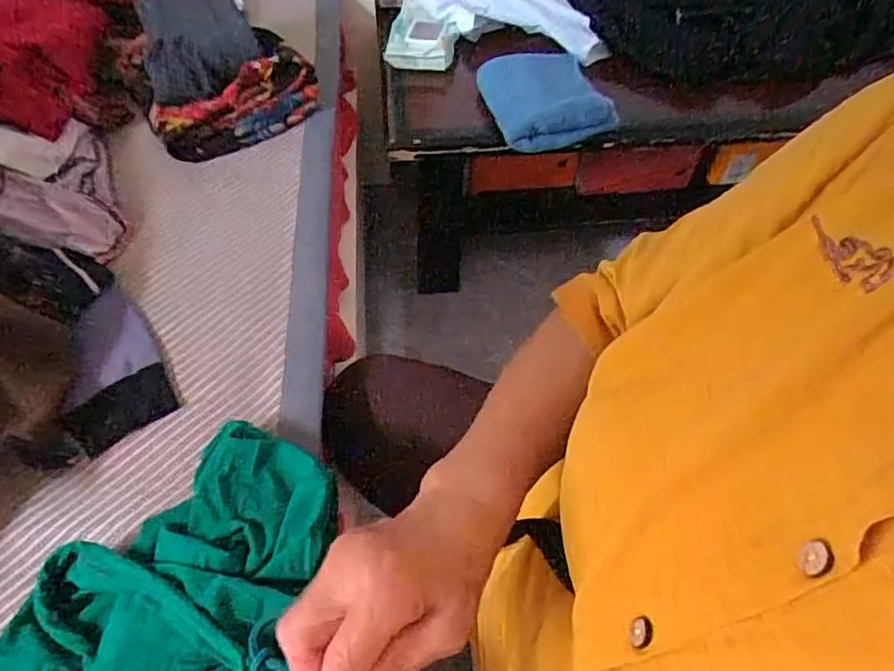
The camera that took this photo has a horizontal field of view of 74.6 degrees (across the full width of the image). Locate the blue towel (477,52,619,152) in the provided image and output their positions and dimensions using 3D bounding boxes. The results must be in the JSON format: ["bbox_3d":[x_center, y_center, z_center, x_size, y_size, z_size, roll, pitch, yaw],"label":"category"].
[{"bbox_3d":[0.139,-0.360,0.877,0.162,0.051,0.174,-16,55,-12],"label":"blue towel"}]

